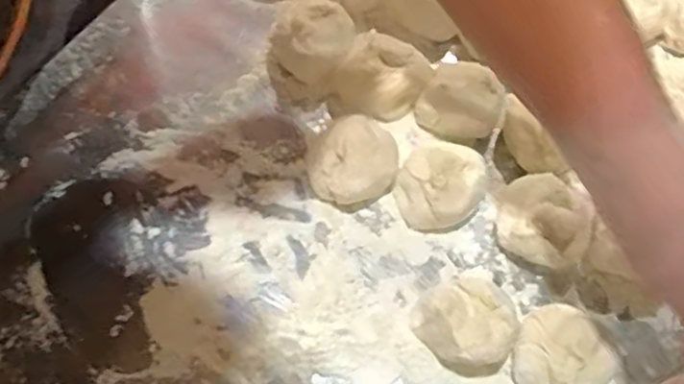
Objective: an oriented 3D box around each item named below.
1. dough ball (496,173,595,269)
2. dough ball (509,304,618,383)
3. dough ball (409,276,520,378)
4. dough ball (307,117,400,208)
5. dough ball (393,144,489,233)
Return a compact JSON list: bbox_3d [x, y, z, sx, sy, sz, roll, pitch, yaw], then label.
[{"bbox_3d":[0.116,0.018,0.394,0.054,0.030,0.048,36,66,13],"label":"dough ball"},{"bbox_3d":[0.113,0.085,0.352,0.047,0.036,0.044,2,63,-4],"label":"dough ball"},{"bbox_3d":[0.066,0.068,0.357,0.052,0.034,0.044,40,67,15],"label":"dough ball"},{"bbox_3d":[0.007,-0.017,0.396,0.049,0.035,0.043,-35,71,-20],"label":"dough ball"},{"bbox_3d":[0.057,-0.002,0.391,0.048,0.034,0.043,5,63,-2],"label":"dough ball"}]

